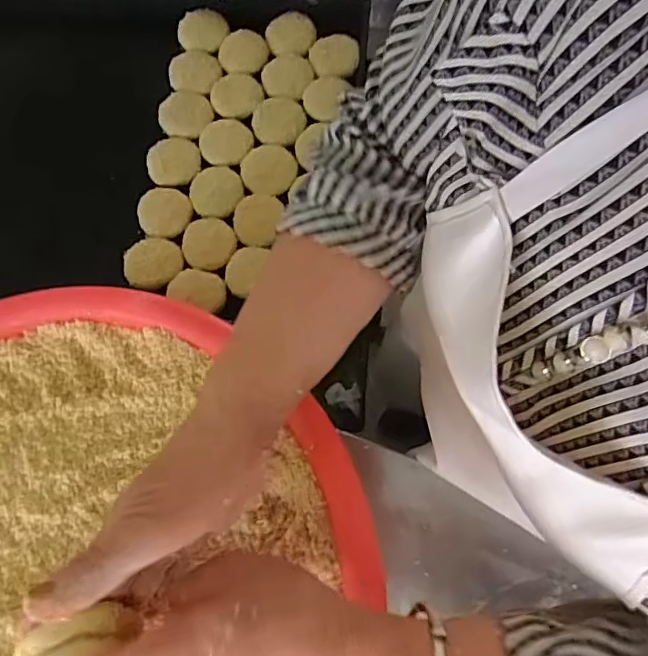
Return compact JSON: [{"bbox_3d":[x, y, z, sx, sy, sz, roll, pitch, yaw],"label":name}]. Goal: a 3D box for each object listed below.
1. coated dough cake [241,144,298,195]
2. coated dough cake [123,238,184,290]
[{"bbox_3d":[-0.059,-0.168,0.591,0.057,0.007,0.057,-1,70,2],"label":"coated dough cake"},{"bbox_3d":[-0.176,-0.066,0.570,0.057,0.009,0.055,-1,70,2],"label":"coated dough cake"}]

